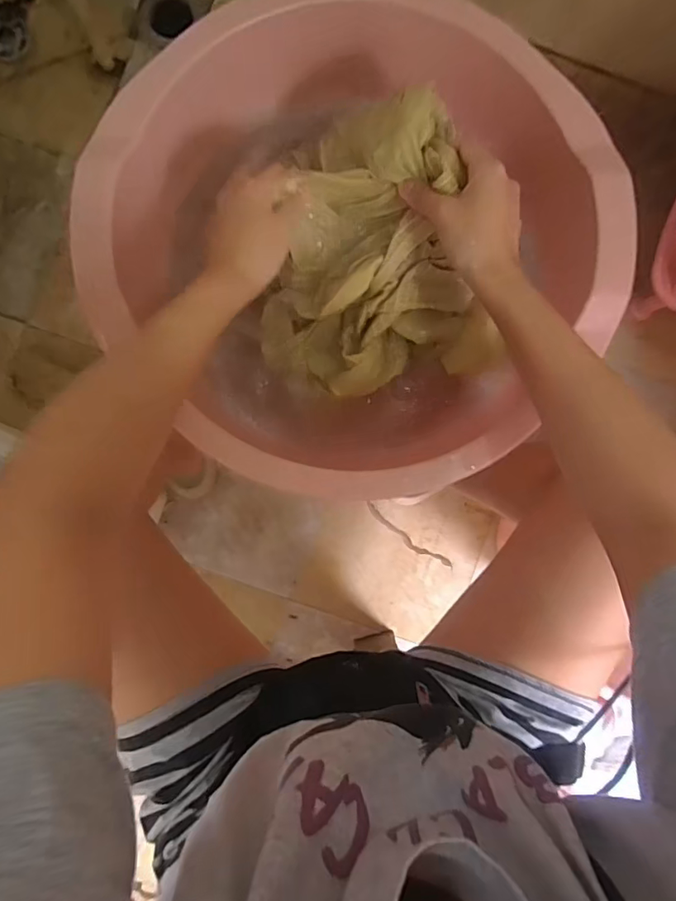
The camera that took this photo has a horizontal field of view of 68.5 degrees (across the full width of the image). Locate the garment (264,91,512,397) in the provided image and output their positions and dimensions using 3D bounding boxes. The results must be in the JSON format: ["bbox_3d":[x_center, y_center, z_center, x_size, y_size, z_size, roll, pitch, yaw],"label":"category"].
[{"bbox_3d":[0.028,-0.173,0.440,0.209,0.124,0.222,-12,91,-2],"label":"garment"}]

